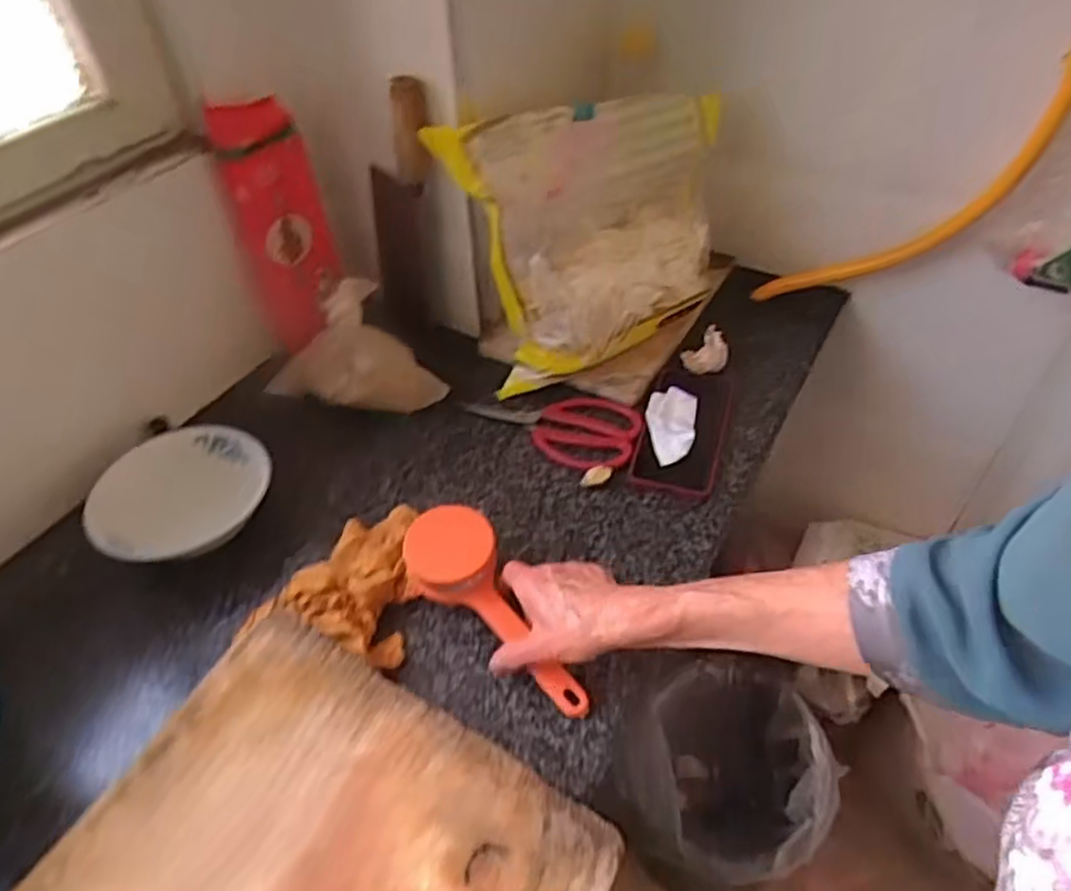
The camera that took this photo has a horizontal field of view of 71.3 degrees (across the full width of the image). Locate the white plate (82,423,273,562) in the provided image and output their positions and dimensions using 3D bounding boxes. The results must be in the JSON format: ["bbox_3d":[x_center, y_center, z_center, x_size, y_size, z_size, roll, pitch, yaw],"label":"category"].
[{"bbox_3d":[-0.305,0.038,0.657,0.139,0.033,0.143,1,46,3],"label":"white plate"}]

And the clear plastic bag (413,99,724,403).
[{"bbox_3d":[0.073,-0.204,0.759,0.282,0.254,0.122,-22,49,-18],"label":"clear plastic bag"}]

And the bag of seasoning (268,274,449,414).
[{"bbox_3d":[-0.185,-0.094,0.759,0.186,0.119,0.055,3,46,4],"label":"bag of seasoning"}]

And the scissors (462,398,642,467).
[{"bbox_3d":[0.017,-0.027,0.754,0.176,0.016,0.100,18,49,18],"label":"scissors"}]

